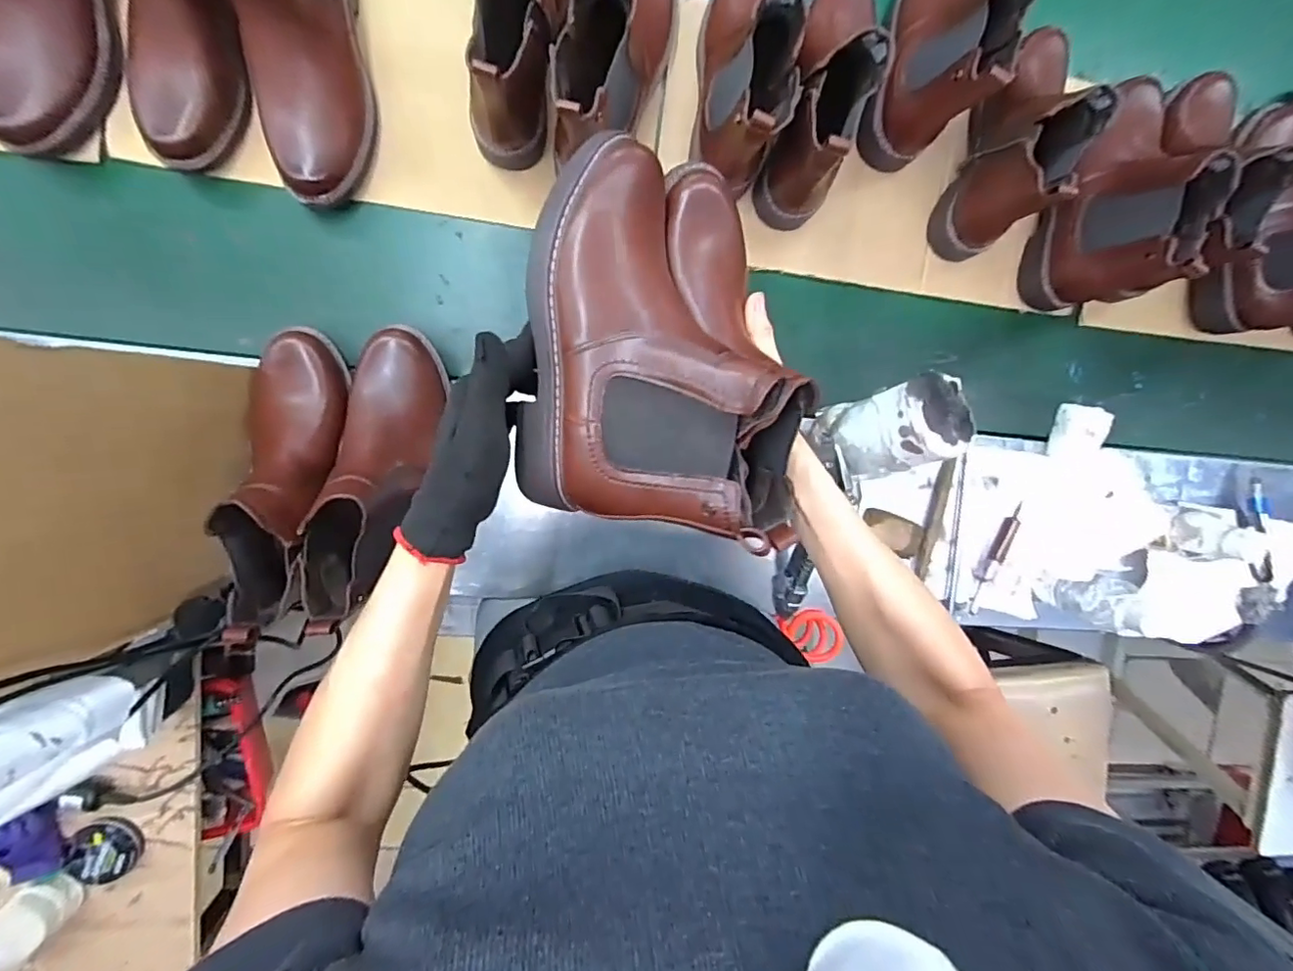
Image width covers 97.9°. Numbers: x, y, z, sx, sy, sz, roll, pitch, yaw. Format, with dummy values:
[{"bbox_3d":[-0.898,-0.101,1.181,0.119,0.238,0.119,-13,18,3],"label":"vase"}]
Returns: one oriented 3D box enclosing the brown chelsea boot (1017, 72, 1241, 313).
[{"bbox_3d":[0.514,-0.319,0.591,0.088,0.159,0.245,28,93,-9],"label":"brown chelsea boot"}]

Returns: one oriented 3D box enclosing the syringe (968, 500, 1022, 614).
[{"bbox_3d":[0.406,0.085,0.661,0.024,0.013,0.136,18,95,-8],"label":"syringe"}]

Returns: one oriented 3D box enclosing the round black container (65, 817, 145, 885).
[{"bbox_3d":[-0.627,0.423,0.653,0.079,0.015,0.071,-36,99,-1],"label":"round black container"}]

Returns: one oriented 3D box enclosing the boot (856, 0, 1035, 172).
[{"bbox_3d":[0.300,-0.457,0.550,0.077,0.160,0.235,17,95,-8],"label":"boot"}]

